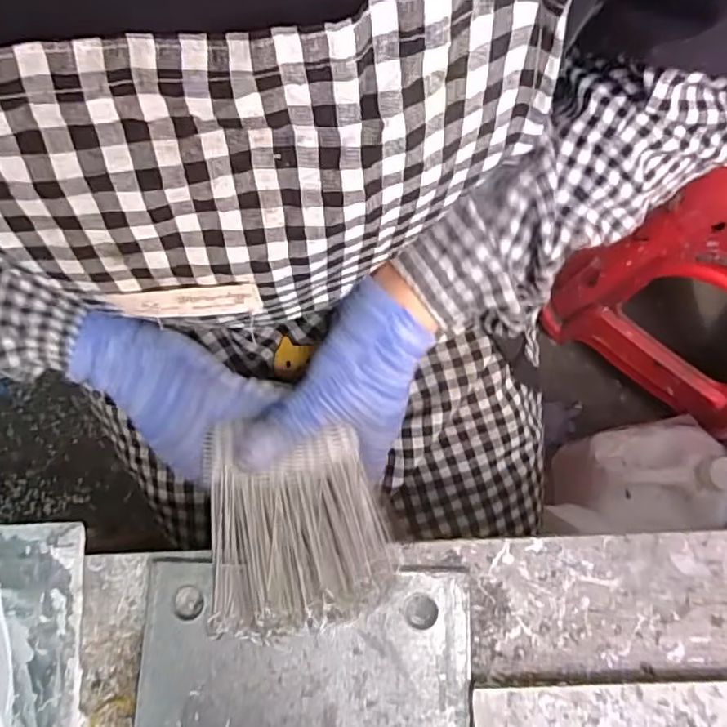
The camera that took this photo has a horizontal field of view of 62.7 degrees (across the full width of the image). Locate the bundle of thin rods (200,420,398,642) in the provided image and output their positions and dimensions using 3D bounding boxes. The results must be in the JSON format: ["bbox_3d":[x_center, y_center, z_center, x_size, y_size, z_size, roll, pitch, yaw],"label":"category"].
[{"bbox_3d":[-0.037,0.091,0.332,0.095,0.018,0.108,-7,76,0],"label":"bundle of thin rods"}]

